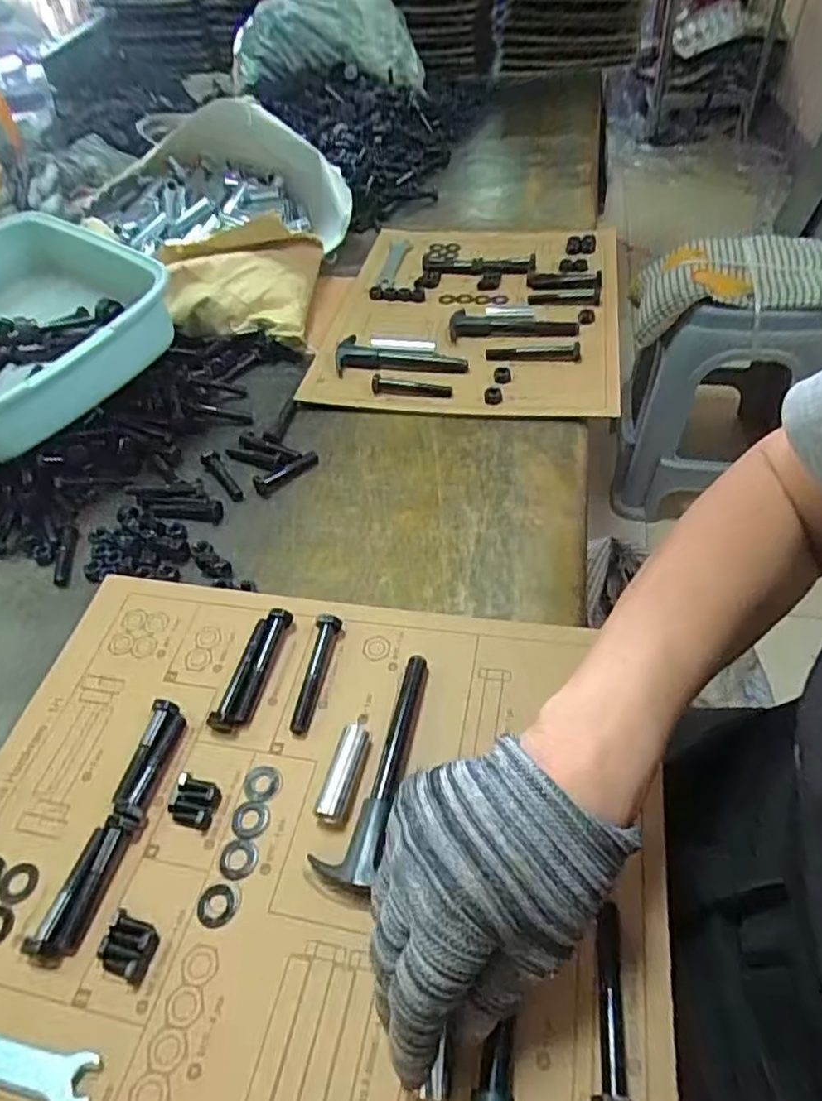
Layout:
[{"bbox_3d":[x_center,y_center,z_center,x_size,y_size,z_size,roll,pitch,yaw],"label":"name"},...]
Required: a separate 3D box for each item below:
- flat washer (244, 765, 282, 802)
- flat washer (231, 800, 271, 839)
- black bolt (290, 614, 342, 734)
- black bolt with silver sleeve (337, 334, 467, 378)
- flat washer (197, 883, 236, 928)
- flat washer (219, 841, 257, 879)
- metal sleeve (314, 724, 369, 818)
[{"bbox_3d":[-0.082,0.127,0.354,0.020,0.004,0.020,-4,47,4],"label":"flat washer"},{"bbox_3d":[-0.086,0.142,0.342,0.020,0.004,0.019,-4,47,4],"label":"flat washer"},{"bbox_3d":[-0.059,0.073,0.391,0.015,0.017,0.075,7,48,13],"label":"black bolt"},{"bbox_3d":[-0.010,-0.189,0.628,0.126,0.017,0.046,3,47,10],"label":"black bolt with silver sleeve"},{"bbox_3d":[-0.096,0.173,0.315,0.019,0.004,0.018,-4,47,4],"label":"flat washer"},{"bbox_3d":[-0.089,0.158,0.329,0.020,0.004,0.019,-4,47,4],"label":"flat washer"},{"bbox_3d":[-0.037,0.119,0.350,0.016,0.013,0.053,8,48,14],"label":"metal sleeve"}]

